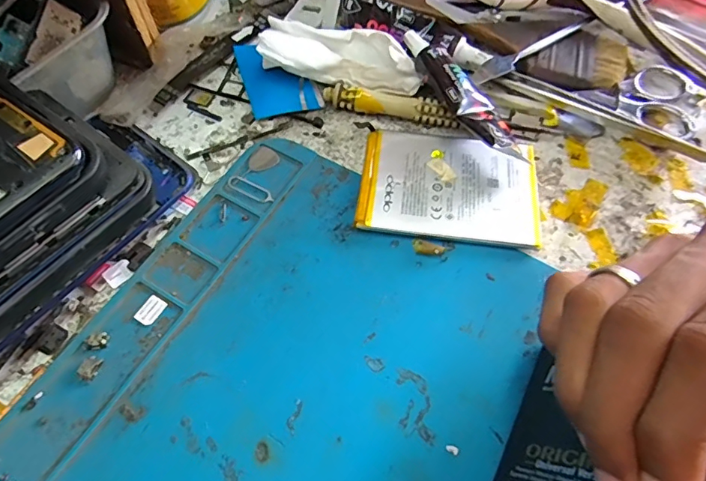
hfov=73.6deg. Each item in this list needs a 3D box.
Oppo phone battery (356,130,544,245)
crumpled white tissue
[{"bbox_3d":[0.047,-0.028,0.236,0.085,0.005,0.064,6,62,2],"label":"Oppo phone battery"},{"bbox_3d":[-0.007,-0.102,0.266,0.087,0.022,0.038,8,62,4],"label":"crumpled white tissue"}]

